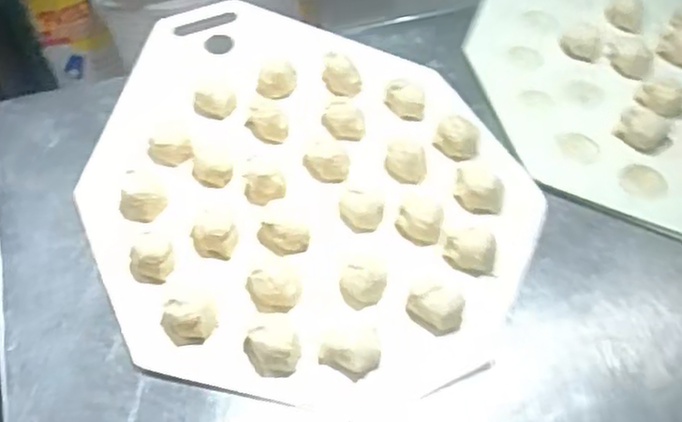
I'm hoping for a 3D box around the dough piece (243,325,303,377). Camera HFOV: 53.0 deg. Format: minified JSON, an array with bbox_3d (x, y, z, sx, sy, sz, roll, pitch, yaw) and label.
[{"bbox_3d":[-0.054,0.110,0.535,0.043,0.028,0.032,-4,54,-5],"label":"dough piece"}]

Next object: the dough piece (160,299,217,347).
[{"bbox_3d":[-0.123,0.091,0.550,0.041,0.031,0.024,8,54,4],"label":"dough piece"}]

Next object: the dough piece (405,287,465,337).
[{"bbox_3d":[0.078,0.082,0.562,0.045,0.033,0.028,21,56,13],"label":"dough piece"}]

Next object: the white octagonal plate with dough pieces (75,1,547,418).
[{"bbox_3d":[-0.049,-0.036,0.659,0.373,0.059,0.486,-22,58,-17],"label":"white octagonal plate with dough pieces"}]

